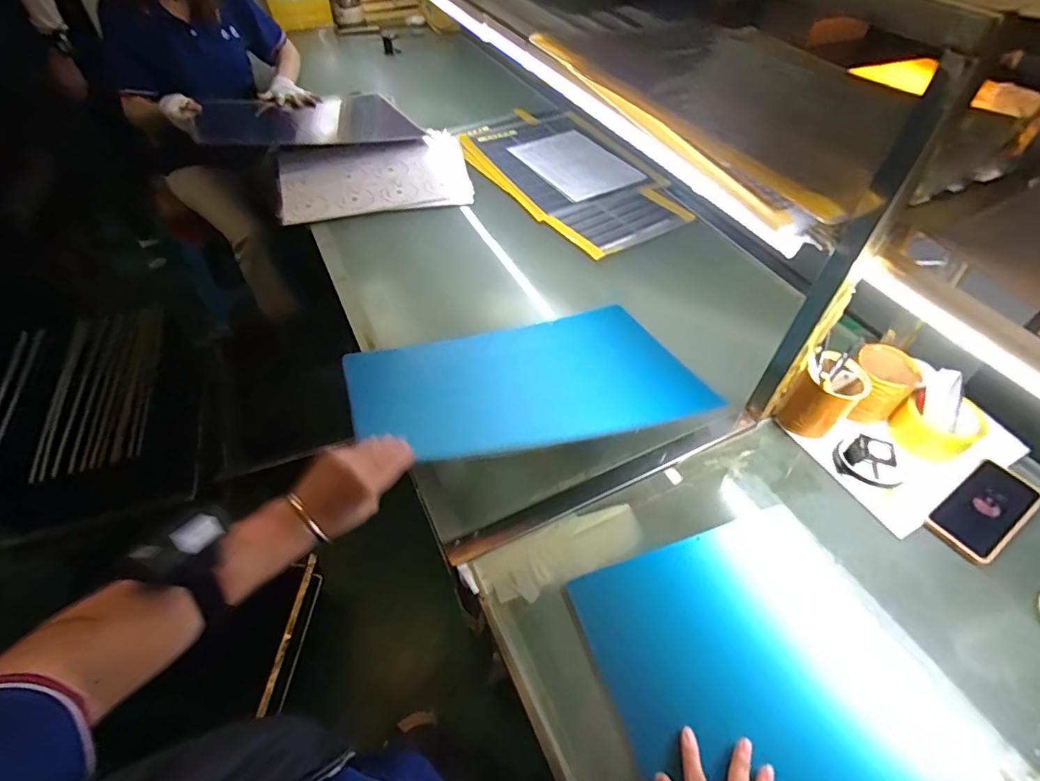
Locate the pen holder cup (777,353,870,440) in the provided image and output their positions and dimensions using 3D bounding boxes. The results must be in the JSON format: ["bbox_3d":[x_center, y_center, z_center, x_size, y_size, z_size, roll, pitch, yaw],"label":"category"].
[{"bbox_3d":[0.433,0.009,0.724,0.075,0.116,0.077,0,50,-1],"label":"pen holder cup"}]

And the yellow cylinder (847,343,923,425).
[{"bbox_3d":[0.530,-0.007,0.755,0.073,0.091,0.082,-3,50,-3],"label":"yellow cylinder"}]

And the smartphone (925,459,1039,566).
[{"bbox_3d":[0.616,0.156,0.670,0.179,0.017,0.077,-28,55,-22],"label":"smartphone"}]

